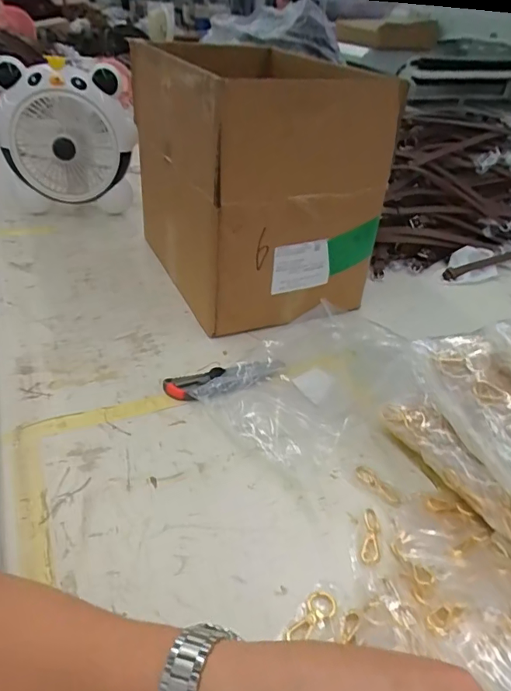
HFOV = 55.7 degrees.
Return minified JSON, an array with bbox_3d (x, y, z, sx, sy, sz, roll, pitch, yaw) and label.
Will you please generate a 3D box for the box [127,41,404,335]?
[{"bbox_3d":[-0.016,-0.247,0.729,0.256,0.304,0.378,-11,39,-24],"label":"box"}]

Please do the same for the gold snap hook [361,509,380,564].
[{"bbox_3d":[0.101,0.169,0.425,0.014,0.010,0.049,10,36,7],"label":"gold snap hook"}]

